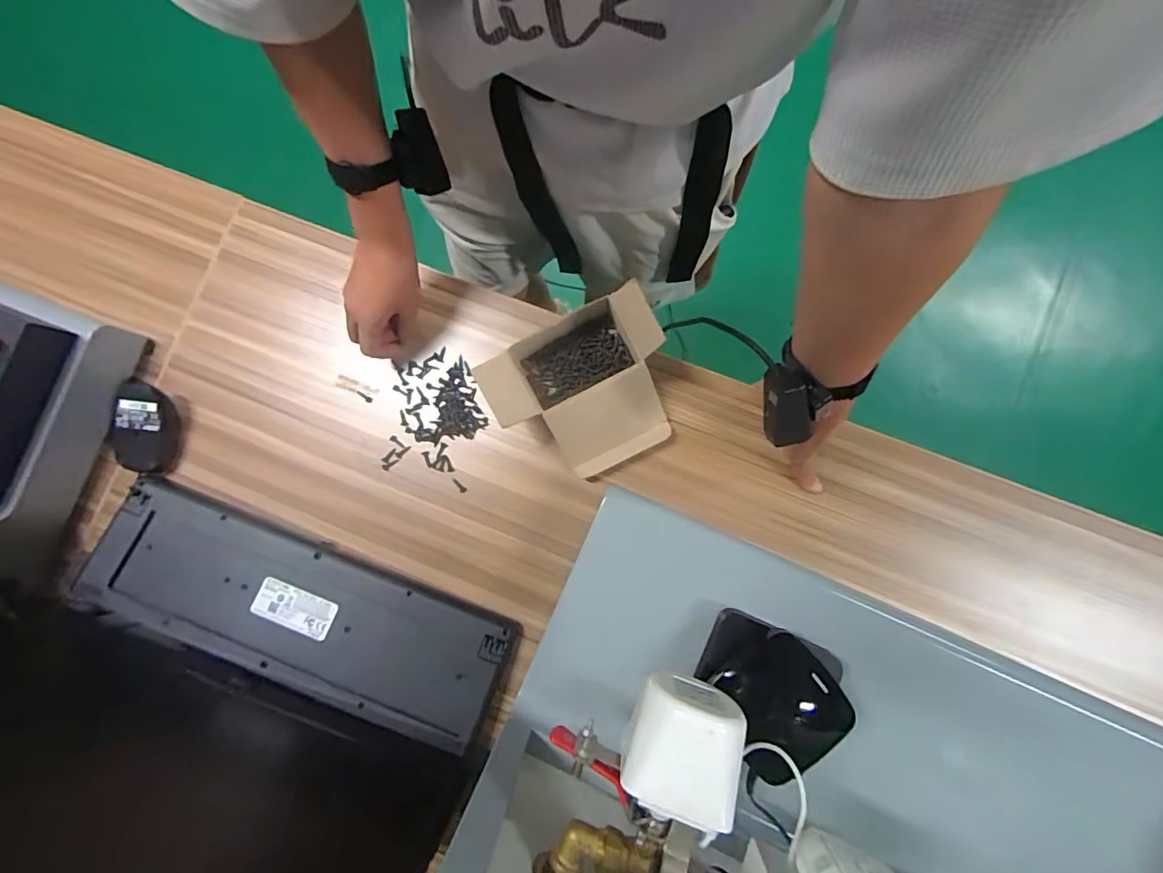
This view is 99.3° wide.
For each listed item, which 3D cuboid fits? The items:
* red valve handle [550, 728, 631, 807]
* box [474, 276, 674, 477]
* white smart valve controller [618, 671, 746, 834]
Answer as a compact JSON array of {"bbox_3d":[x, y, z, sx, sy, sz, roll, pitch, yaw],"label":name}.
[{"bbox_3d":[0.006,0.218,0.332,0.068,0.014,0.011,20,77,34],"label":"red valve handle"},{"bbox_3d":[0.003,-0.048,0.531,0.180,0.109,0.167,-26,84,1],"label":"box"},{"bbox_3d":[0.064,0.195,0.312,0.068,0.045,0.070,22,86,5],"label":"white smart valve controller"}]

